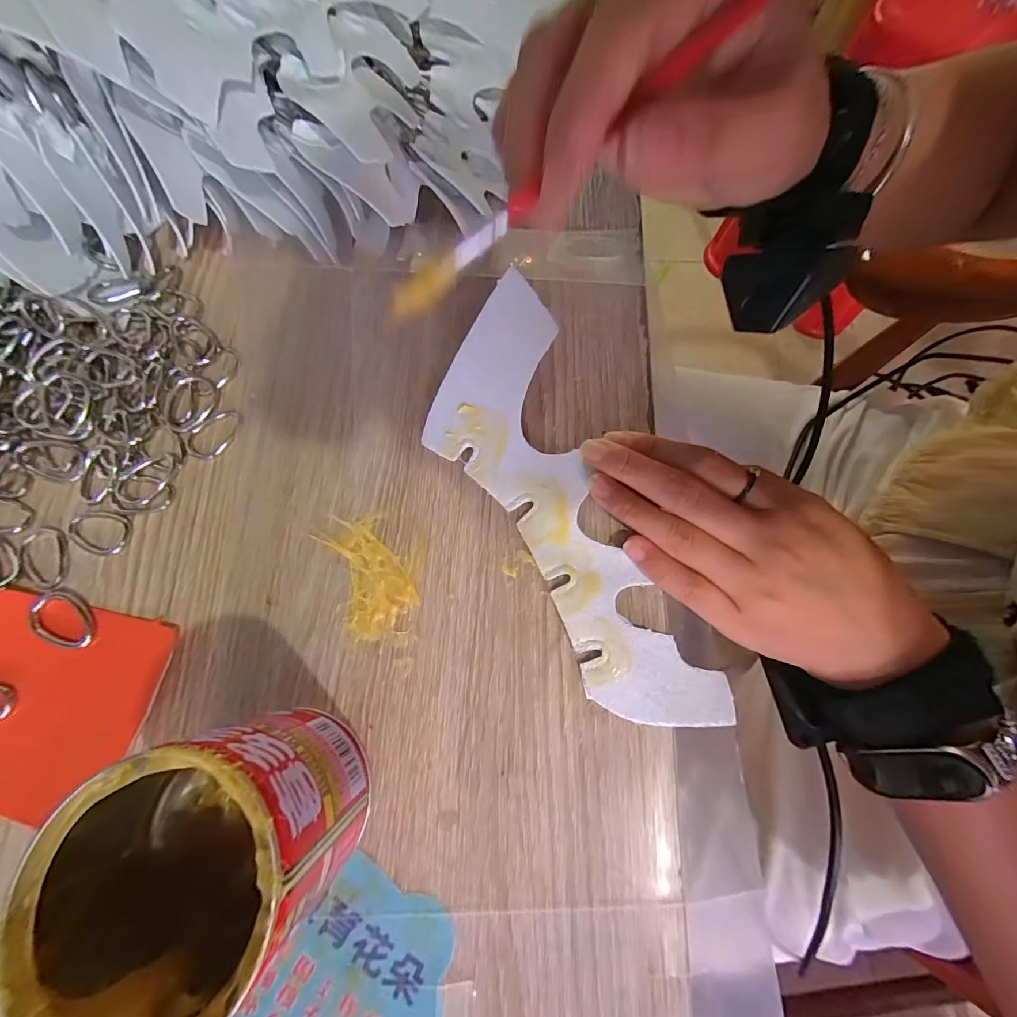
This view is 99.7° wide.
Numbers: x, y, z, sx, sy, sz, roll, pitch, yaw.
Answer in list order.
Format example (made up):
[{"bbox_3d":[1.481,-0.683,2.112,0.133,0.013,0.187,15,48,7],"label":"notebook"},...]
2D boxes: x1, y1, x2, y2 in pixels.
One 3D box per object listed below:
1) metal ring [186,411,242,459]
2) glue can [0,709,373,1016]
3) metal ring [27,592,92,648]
[{"bbox_3d":[-0.143,-0.036,0.208,0.029,0.004,0.019,-44,79,-10],"label":"metal ring"},{"bbox_3d":[-0.084,0.102,0.131,0.067,0.073,0.066,0,75,0],"label":"glue can"},{"bbox_3d":[-0.189,0.048,0.182,0.028,0.005,0.017,31,77,9],"label":"metal ring"}]

